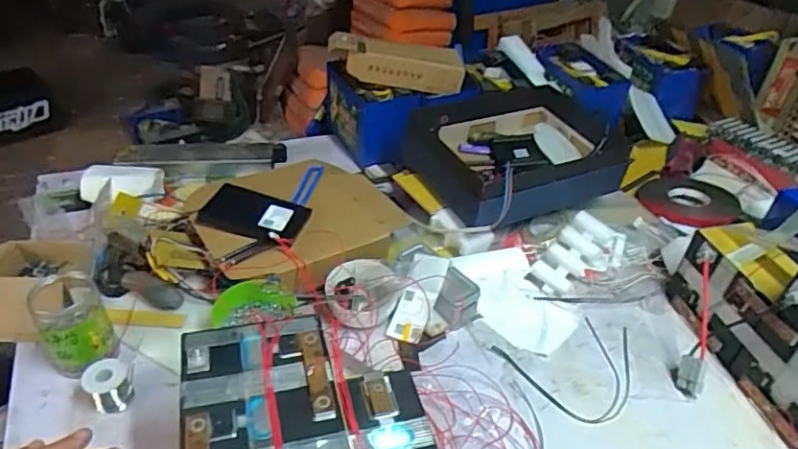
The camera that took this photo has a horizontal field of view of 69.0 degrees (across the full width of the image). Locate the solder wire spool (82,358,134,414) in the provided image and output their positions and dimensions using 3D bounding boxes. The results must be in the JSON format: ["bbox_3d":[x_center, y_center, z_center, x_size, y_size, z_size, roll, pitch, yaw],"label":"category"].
[{"bbox_3d":[-0.388,0.218,0.778,0.054,0.059,0.052,3,38,-2],"label":"solder wire spool"}]

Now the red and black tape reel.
[{"bbox_3d":[0.583,-0.040,1.169,0.186,0.035,0.167,15,39,14],"label":"red and black tape reel"}]

